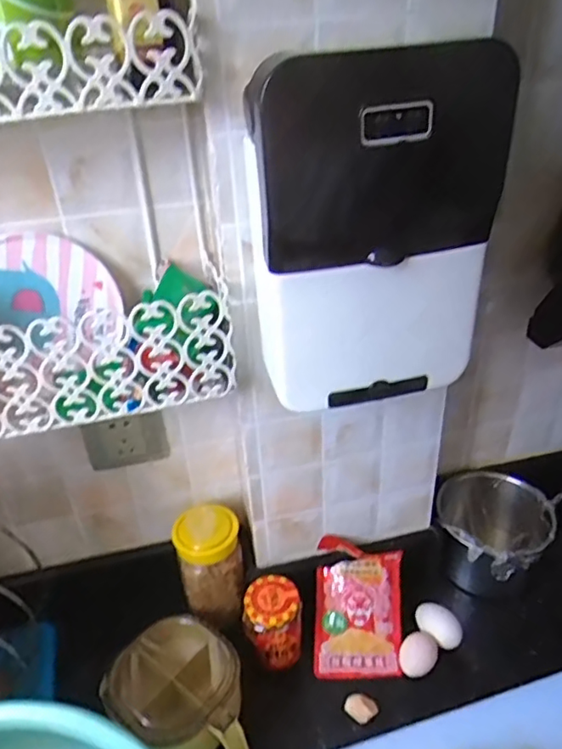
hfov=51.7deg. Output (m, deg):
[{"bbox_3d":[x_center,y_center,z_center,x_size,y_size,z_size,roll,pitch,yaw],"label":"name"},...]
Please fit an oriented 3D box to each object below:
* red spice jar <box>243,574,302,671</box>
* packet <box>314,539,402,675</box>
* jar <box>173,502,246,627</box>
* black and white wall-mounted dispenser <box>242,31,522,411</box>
[{"bbox_3d":[-0.008,0.311,0.724,0.068,0.104,0.061,0,33,5],"label":"red spice jar"},{"bbox_3d":[0.105,0.303,0.757,0.113,0.021,0.164,4,75,-7],"label":"packet"},{"bbox_3d":[-0.089,0.239,0.741,0.076,0.146,0.073,-2,33,1],"label":"jar"},{"bbox_3d":[0.080,-0.120,0.501,0.199,0.284,0.099,-8,33,-8],"label":"black and white wall-mounted dispenser"}]

